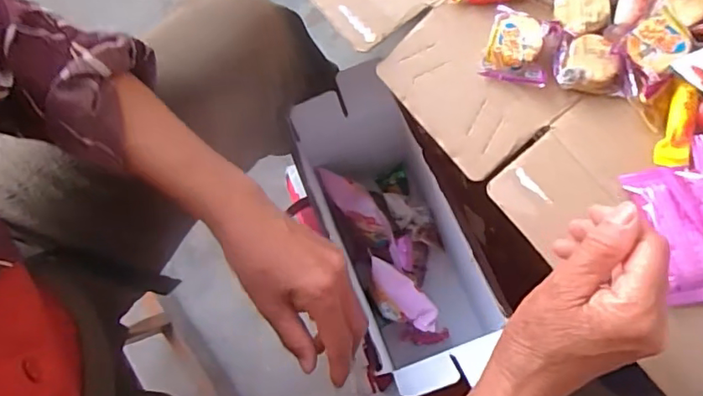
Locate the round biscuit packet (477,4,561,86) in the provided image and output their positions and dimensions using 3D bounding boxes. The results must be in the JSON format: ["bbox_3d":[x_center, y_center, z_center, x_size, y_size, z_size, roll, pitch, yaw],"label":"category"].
[{"bbox_3d":[0.134,-0.122,0.440,0.049,0.022,0.058,17,73,6],"label":"round biscuit packet"}]

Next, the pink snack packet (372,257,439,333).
[{"bbox_3d":[0.053,0.112,0.618,0.094,0.021,0.046,39,77,12],"label":"pink snack packet"}]

